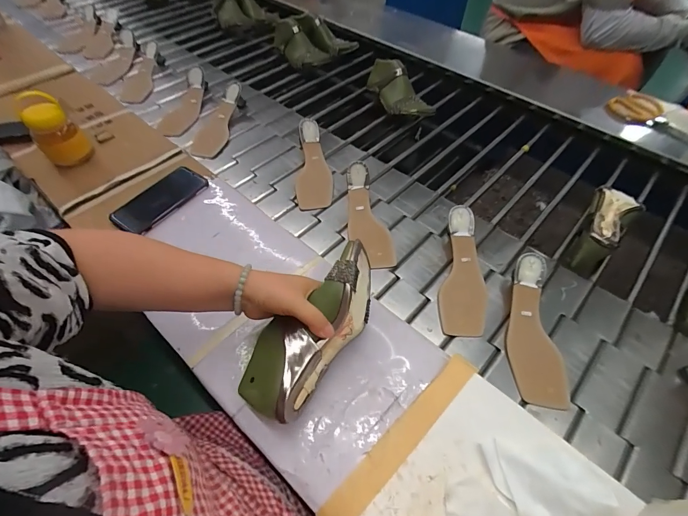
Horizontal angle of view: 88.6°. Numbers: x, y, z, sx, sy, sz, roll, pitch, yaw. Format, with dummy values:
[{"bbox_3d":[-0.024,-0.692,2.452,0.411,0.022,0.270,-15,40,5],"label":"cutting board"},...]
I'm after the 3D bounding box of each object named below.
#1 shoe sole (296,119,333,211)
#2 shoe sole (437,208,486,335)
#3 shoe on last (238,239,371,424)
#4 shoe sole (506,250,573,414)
[{"bbox_3d":[-0.064,-0.193,0.734,0.072,0.033,0.225,-3,67,-5],"label":"shoe sole"},{"bbox_3d":[0.200,0.021,0.591,0.072,0.028,0.223,6,69,2],"label":"shoe sole"},{"bbox_3d":[-0.037,0.082,0.437,0.092,0.063,0.227,32,75,20],"label":"shoe on last"},{"bbox_3d":[0.286,0.105,0.535,0.069,0.029,0.222,3,70,0],"label":"shoe sole"}]

